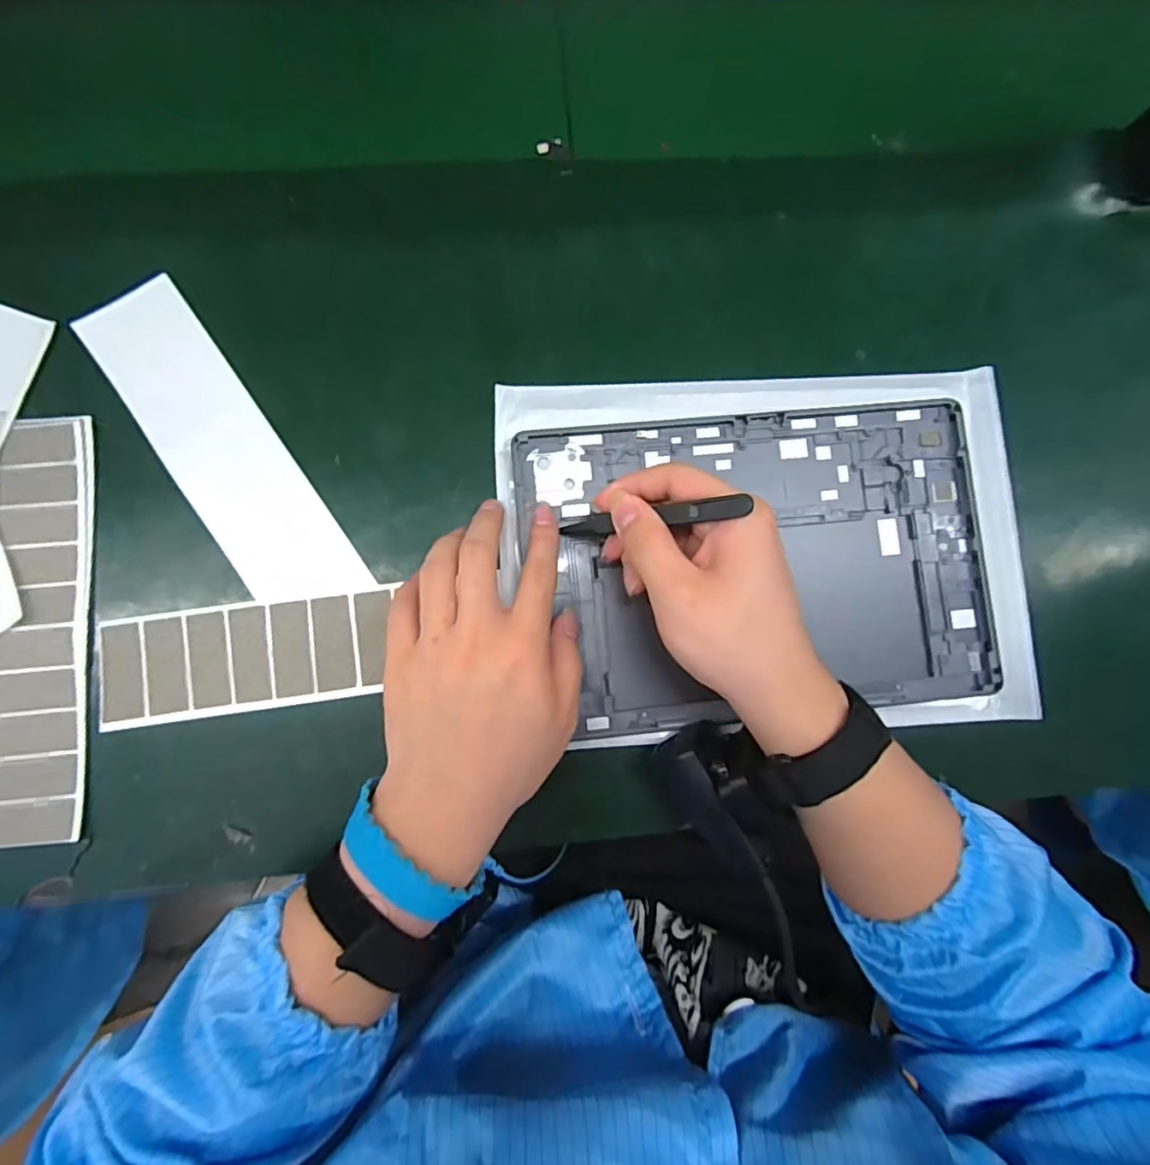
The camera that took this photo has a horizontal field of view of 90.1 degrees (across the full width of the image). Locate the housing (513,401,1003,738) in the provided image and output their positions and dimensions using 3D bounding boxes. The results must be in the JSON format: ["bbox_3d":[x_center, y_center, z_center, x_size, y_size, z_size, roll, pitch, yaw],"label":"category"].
[{"bbox_3d":[0.100,-0.011,0.318,0.253,0.013,0.166,-5,82,-4],"label":"housing"}]

